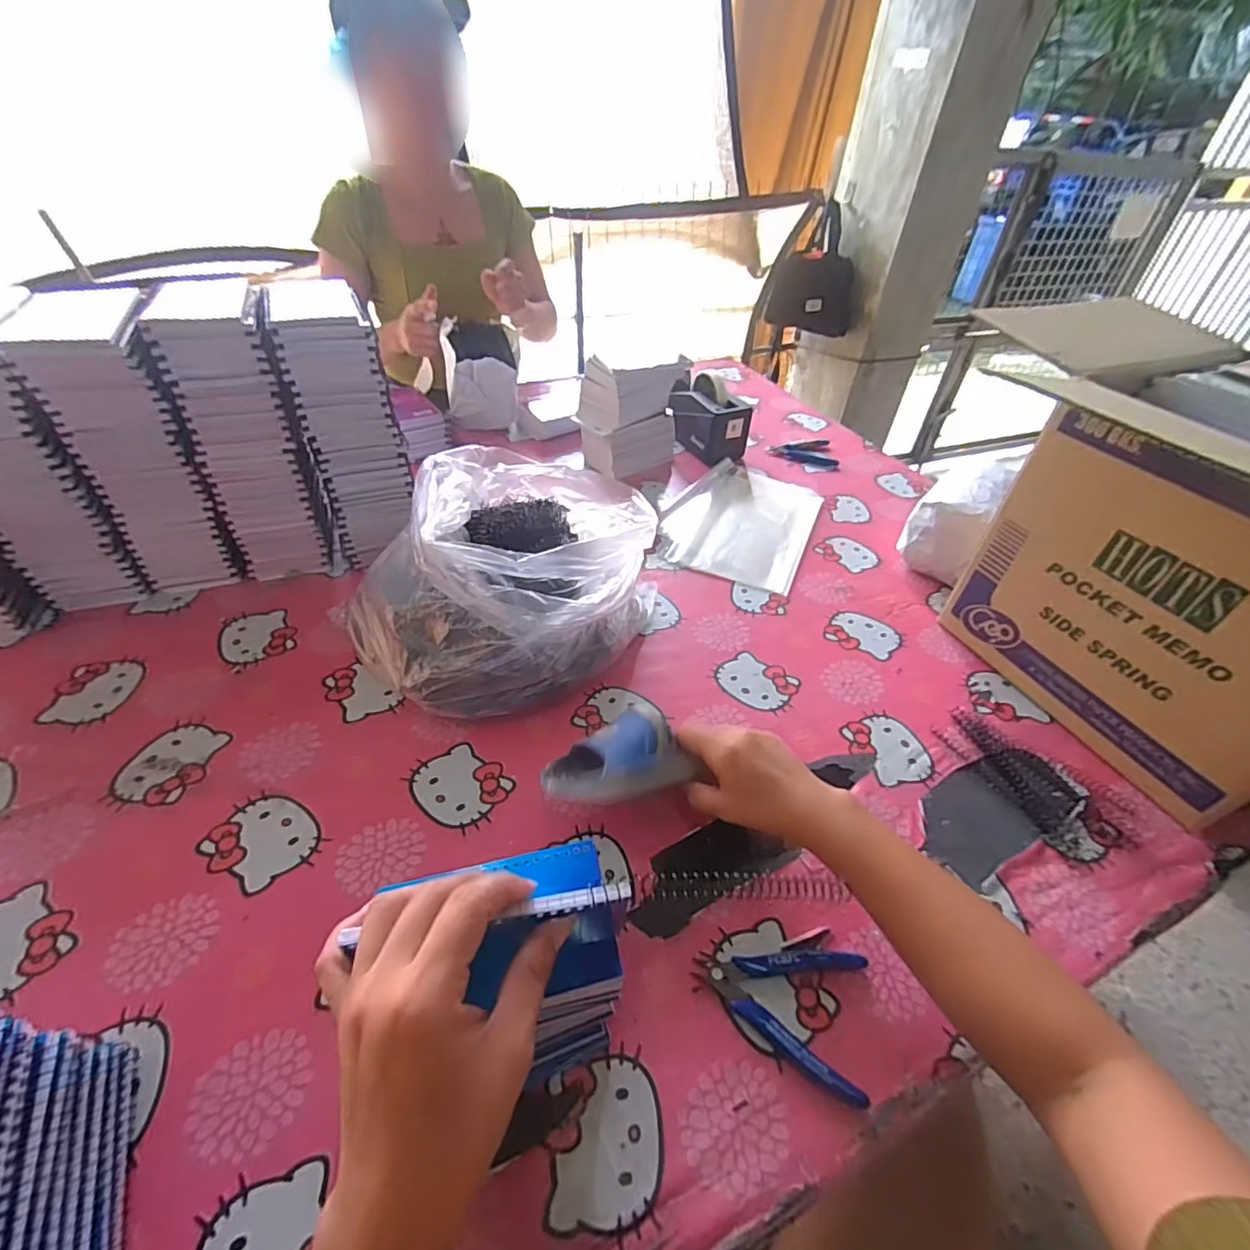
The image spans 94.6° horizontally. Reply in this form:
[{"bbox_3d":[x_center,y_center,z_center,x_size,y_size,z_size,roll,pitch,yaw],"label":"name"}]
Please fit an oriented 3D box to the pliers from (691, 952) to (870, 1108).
[{"bbox_3d":[0.106,0.254,0.398,0.114,0.017,0.087,17,46,13],"label":"pliers"}]

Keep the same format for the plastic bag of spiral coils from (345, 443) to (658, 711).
[{"bbox_3d":[-0.115,-0.066,0.601,0.254,0.185,0.321,23,47,17],"label":"plastic bag of spiral coils"}]

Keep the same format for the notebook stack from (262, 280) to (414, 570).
[{"bbox_3d":[-0.318,-0.226,0.661,0.095,0.260,0.127,-20,50,-23],"label":"notebook stack"}]

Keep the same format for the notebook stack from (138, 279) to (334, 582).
[{"bbox_3d":[-0.425,-0.208,0.651,0.101,0.286,0.141,-19,49,-22],"label":"notebook stack"}]

